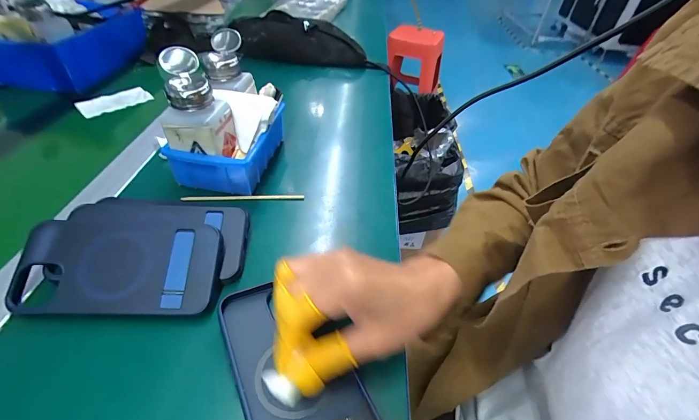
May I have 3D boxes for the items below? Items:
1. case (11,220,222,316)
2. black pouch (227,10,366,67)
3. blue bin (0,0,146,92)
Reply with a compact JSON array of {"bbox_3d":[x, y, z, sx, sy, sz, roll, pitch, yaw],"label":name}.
[{"bbox_3d":[-0.181,0.044,0.260,0.147,0.010,0.075,2,67,-5],"label":"case"},{"bbox_3d":[-0.104,-0.352,0.673,0.269,0.068,0.109,-3,44,-8],"label":"black pouch"},{"bbox_3d":[-0.470,-0.285,0.553,0.161,0.065,0.223,7,43,1],"label":"blue bin"}]

